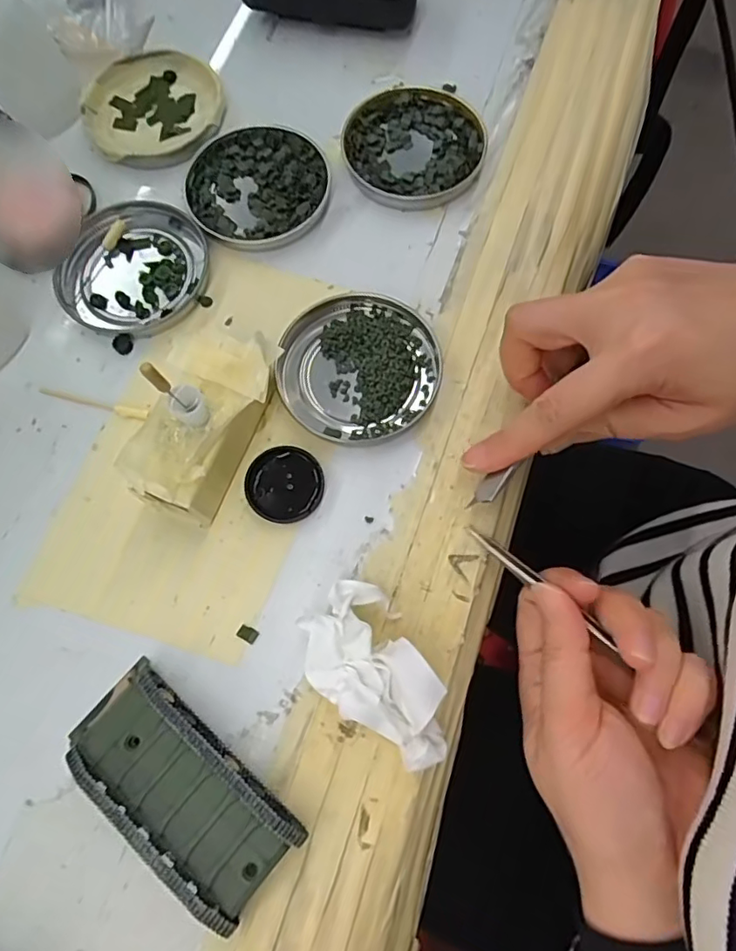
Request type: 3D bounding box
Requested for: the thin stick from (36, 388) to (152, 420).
[{"bbox_3d":[-0.137,-0.036,0.281,0.060,0.004,0.006,13,73,5],"label":"thin stick"}]

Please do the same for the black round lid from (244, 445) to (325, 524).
[{"bbox_3d":[-0.039,0.004,0.264,0.035,0.006,0.034,0,73,1],"label":"black round lid"}]

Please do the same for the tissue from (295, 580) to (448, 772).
[{"bbox_3d":[0.005,0.078,0.225,0.043,0.035,0.073,-44,77,-11],"label":"tissue"}]

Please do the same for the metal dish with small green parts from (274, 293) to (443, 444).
[{"bbox_3d":[-0.005,-0.053,0.280,0.079,0.008,0.074,0,73,1],"label":"metal dish with small green parts"}]

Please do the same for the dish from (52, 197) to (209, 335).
[{"bbox_3d":[-0.125,-0.111,0.302,0.073,0.007,0.077,0,73,1],"label":"dish"}]

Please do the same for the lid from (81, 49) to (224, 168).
[{"bbox_3d":[-0.127,-0.216,0.333,0.079,0.013,0.077,0,73,1],"label":"lid"}]

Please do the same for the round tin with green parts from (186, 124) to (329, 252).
[{"bbox_3d":[-0.061,-0.160,0.314,0.077,0.008,0.078,0,73,1],"label":"round tin with green parts"}]

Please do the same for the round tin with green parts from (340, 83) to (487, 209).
[{"bbox_3d":[0.025,-0.186,0.319,0.079,0.010,0.079,0,73,1],"label":"round tin with green parts"}]

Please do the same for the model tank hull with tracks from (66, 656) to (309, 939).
[{"bbox_3d":[-0.075,0.121,0.222,0.095,0.020,0.043,40,78,12],"label":"model tank hull with tracks"}]

